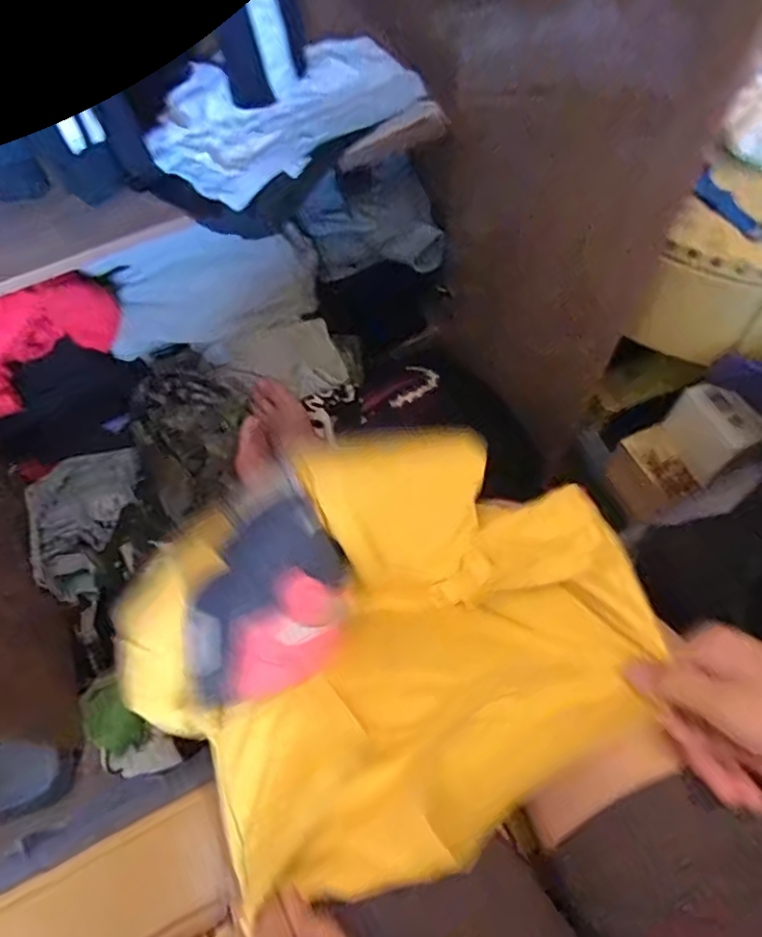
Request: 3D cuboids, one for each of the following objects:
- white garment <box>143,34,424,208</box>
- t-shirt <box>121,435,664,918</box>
[{"bbox_3d":[-0.130,-0.495,0.818,0.365,0.056,0.210,-35,68,-14],"label":"white garment"},{"bbox_3d":[0.003,0.110,0.418,0.323,0.081,0.267,-30,67,-12],"label":"t-shirt"}]

